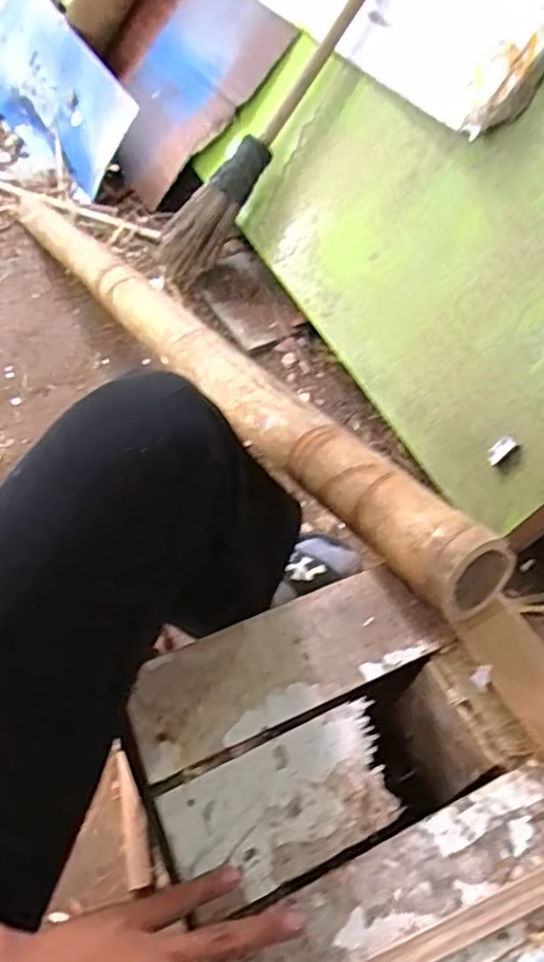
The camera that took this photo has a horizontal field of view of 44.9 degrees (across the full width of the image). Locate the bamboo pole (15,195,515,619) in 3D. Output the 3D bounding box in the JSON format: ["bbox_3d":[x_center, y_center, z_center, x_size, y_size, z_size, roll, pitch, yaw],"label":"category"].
[{"bbox_3d":[-0.155,-0.218,0.876,0.079,0.058,1.189,-29,42,-15],"label":"bamboo pole"}]

